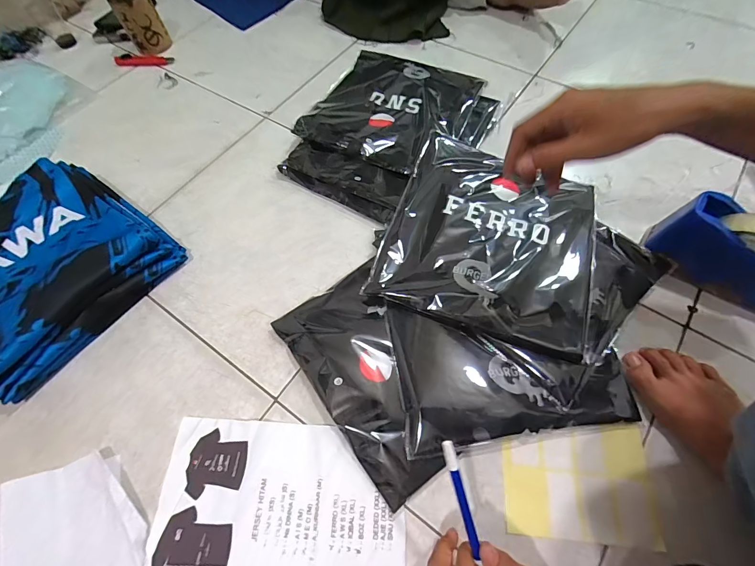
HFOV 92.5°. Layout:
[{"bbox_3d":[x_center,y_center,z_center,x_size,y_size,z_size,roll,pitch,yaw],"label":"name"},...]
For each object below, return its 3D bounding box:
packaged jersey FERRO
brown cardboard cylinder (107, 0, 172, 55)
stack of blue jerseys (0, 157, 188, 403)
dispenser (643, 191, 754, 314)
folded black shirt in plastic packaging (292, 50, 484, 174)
[{"bbox_3d":[0.172,-0.080,0.538,0.284,0.023,0.315,16,65,11],"label":"packaged jersey FERRO"},{"bbox_3d":[-0.557,-0.619,0.840,0.084,0.121,0.082,-37,67,-15],"label":"brown cardboard cylinder"},{"bbox_3d":[-0.516,-0.031,0.548,0.313,0.080,0.308,34,69,18],"label":"stack of blue jerseys"},{"bbox_3d":[0.487,-0.035,0.481,0.201,0.107,0.069,35,70,19],"label":"dispenser"},{"bbox_3d":[0.027,-0.347,0.692,0.274,0.026,0.319,22,66,13],"label":"folded black shirt in plastic packaging"}]

